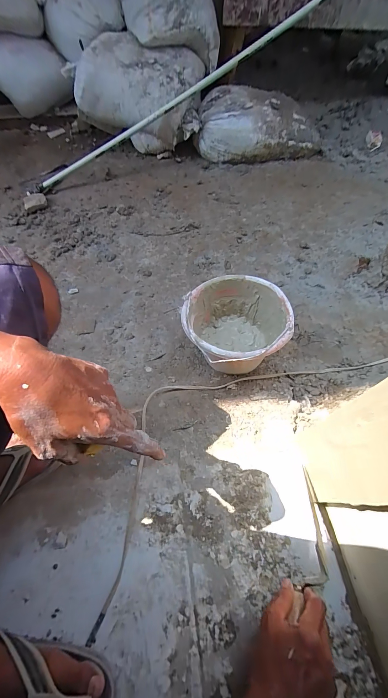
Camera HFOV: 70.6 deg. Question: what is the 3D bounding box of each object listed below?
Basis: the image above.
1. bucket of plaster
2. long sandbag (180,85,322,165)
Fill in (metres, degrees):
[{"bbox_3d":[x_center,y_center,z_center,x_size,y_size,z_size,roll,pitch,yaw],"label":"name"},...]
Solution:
[{"bbox_3d":[0.098,-0.053,0.664,0.236,0.149,0.232,0,61,0],"label":"bucket of plaster"},{"bbox_3d":[0.225,-0.896,1.113,0.528,0.191,0.259,-4,61,-2],"label":"long sandbag"}]

